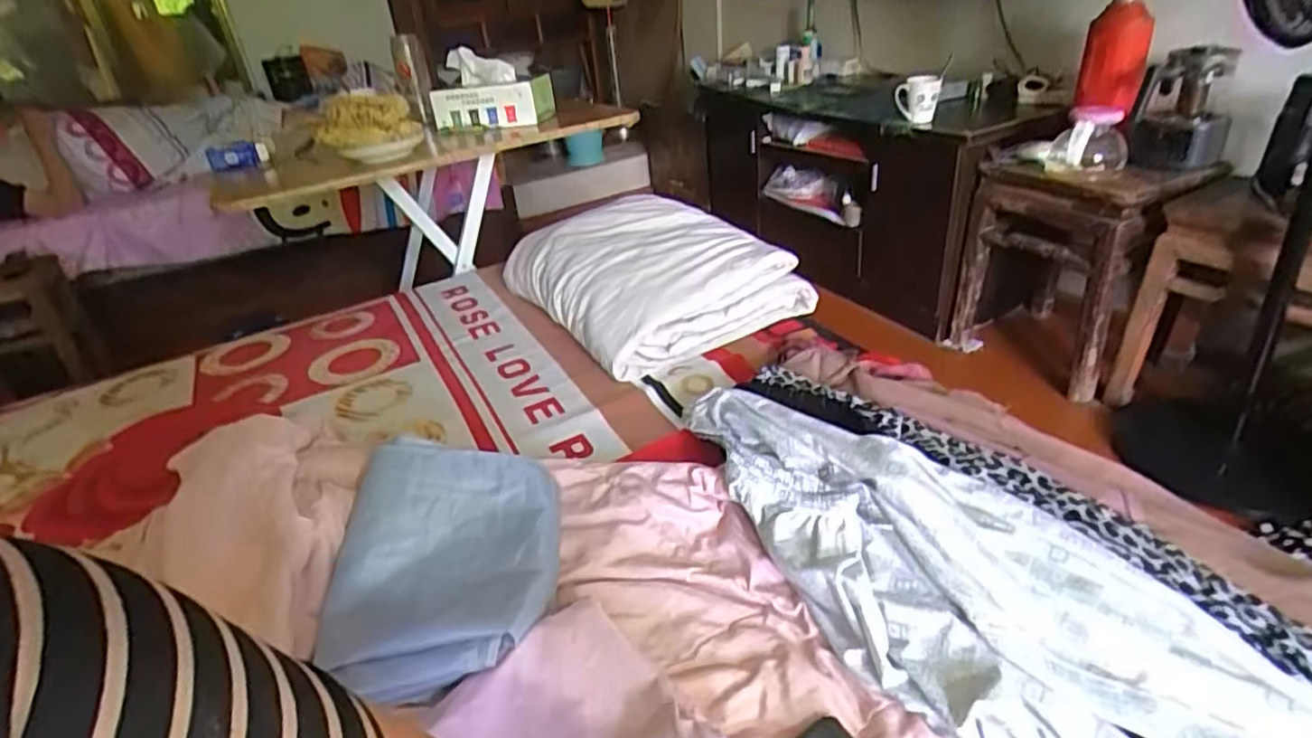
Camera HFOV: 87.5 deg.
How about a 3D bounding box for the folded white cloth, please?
[{"bbox_3d":[-0.022,-0.183,1.231,0.385,0.120,0.472,-22,35,-24],"label":"folded white cloth"}]

